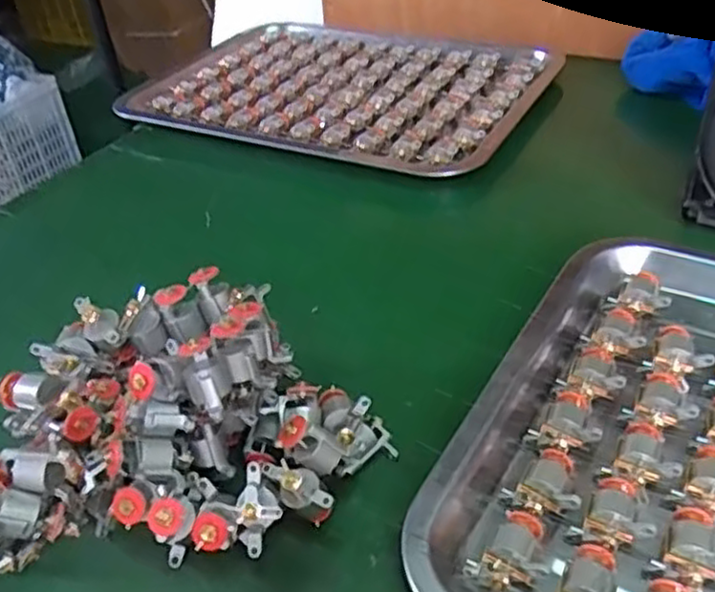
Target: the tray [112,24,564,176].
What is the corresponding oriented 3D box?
[{"bbox_3d":[-0.009,-0.193,0.661,0.341,0.029,0.244,13,43,24],"label":"tray"}]

